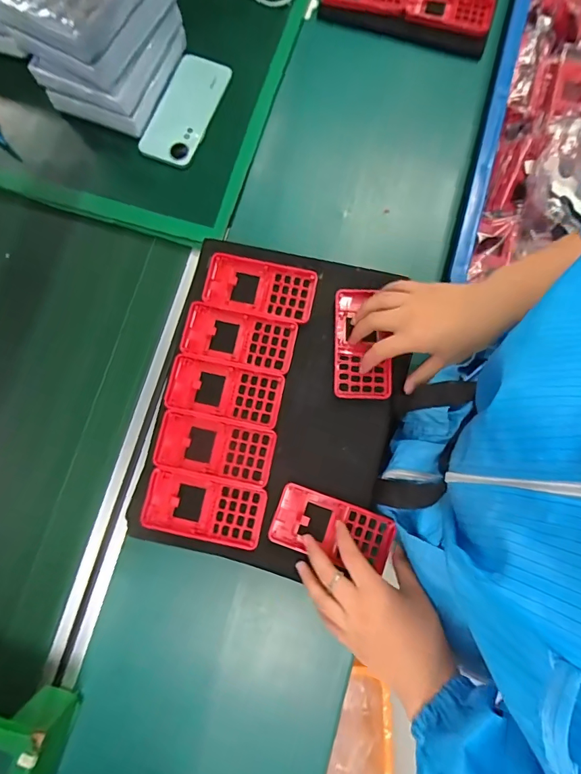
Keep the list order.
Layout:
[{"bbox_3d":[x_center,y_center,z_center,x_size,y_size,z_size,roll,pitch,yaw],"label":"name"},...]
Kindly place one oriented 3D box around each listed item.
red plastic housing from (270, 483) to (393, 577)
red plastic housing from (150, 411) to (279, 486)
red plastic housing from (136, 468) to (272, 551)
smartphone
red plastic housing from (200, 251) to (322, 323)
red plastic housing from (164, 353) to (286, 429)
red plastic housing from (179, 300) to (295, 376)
[{"bbox_3d":[0.045,0.145,0.436,0.123,0.018,0.061,15,80,2],"label":"red plastic housing"},{"bbox_3d":[-0.080,0.066,0.454,0.123,0.012,0.061,12,80,2],"label":"red plastic housing"},{"bbox_3d":[-0.090,0.127,0.444,0.126,0.010,0.063,12,80,2],"label":"red plastic housing"},{"bbox_3d":[-0.143,-0.381,0.579,0.069,0.015,0.157,24,84,-12],"label":"smartphone"},{"bbox_3d":[-0.036,-0.113,0.484,0.126,0.015,0.063,12,80,2],"label":"red plastic housing"},{"bbox_3d":[-0.072,0.004,0.464,0.125,0.015,0.061,12,80,2],"label":"red plastic housing"},{"bbox_3d":[-0.058,-0.055,0.475,0.124,0.014,0.062,11,80,2],"label":"red plastic housing"}]

